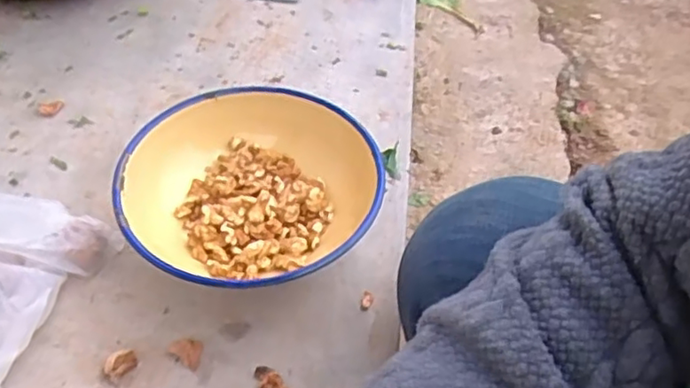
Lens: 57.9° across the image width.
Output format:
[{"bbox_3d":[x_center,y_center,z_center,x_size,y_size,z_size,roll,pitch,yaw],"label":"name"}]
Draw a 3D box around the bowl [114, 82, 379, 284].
[{"bbox_3d":[-0.073,0.009,0.492,0.182,0.080,0.190,2,48,-2],"label":"bowl"}]

